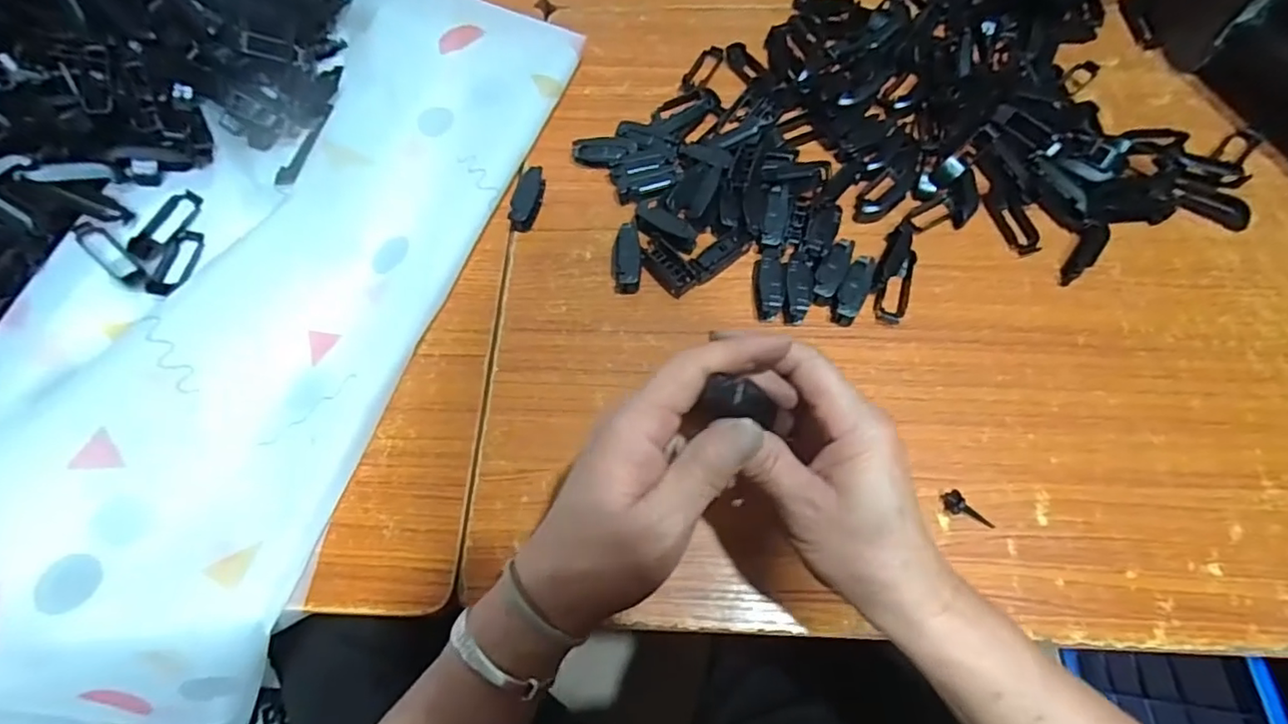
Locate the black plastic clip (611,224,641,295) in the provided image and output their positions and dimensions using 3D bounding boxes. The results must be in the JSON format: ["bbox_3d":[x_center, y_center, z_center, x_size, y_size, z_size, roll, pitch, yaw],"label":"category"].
[{"bbox_3d":[-0.013,-0.072,0.414,0.020,0.016,0.050,-4,67,1],"label":"black plastic clip"}]

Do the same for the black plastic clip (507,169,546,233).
[{"bbox_3d":[-0.086,-0.120,0.433,0.016,0.019,0.048,7,68,5],"label":"black plastic clip"}]

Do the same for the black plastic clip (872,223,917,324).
[{"bbox_3d":[0.172,-0.063,0.405,0.025,0.015,0.075,15,69,8],"label":"black plastic clip"}]

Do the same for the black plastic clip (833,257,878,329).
[{"bbox_3d":[0.141,-0.049,0.400,0.017,0.015,0.050,25,71,12],"label":"black plastic clip"}]

